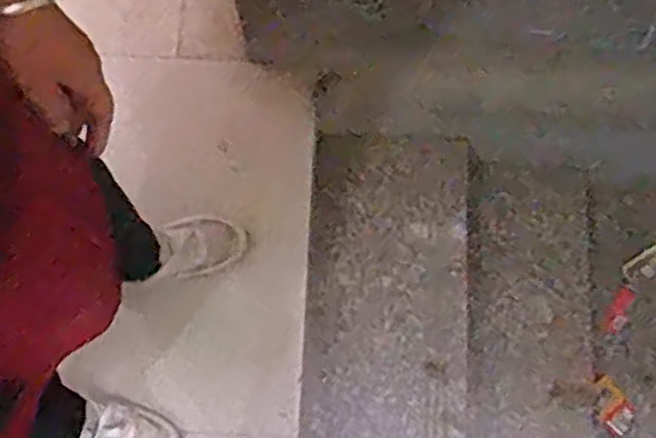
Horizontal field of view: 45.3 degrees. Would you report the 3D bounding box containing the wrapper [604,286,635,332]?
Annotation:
[{"bbox_3d":[0.584,0.183,1.570,0.047,0.008,0.096,33,77,-16],"label":"wrapper"}]

